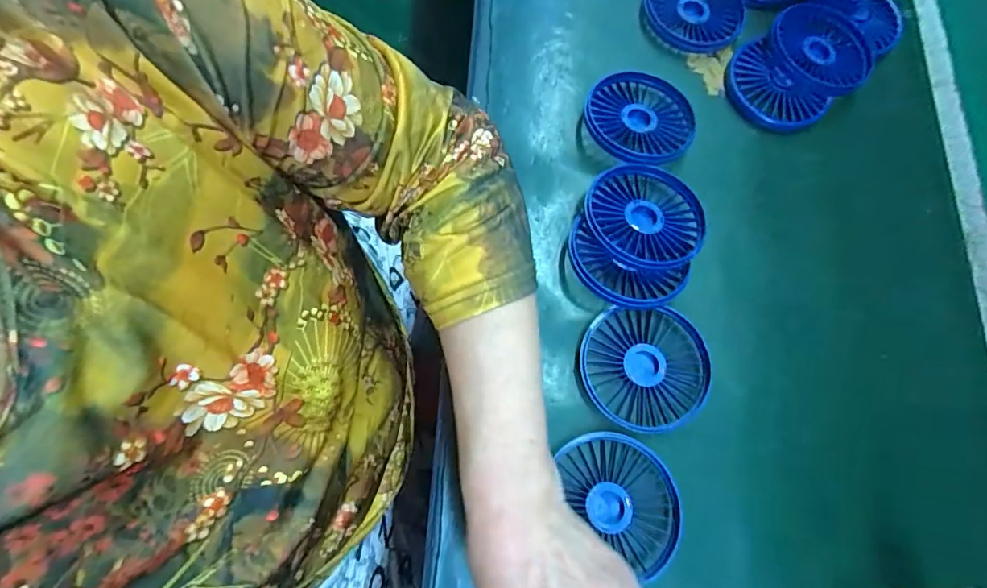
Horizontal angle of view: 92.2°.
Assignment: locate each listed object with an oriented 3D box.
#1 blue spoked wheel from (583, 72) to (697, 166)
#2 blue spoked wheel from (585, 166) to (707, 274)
[{"bbox_3d":[0.118,-0.141,0.384,0.087,0.019,0.088,1,77,-4],"label":"blue spoked wheel"},{"bbox_3d":[0.112,-0.058,0.351,0.085,0.022,0.083,1,77,-4],"label":"blue spoked wheel"}]

